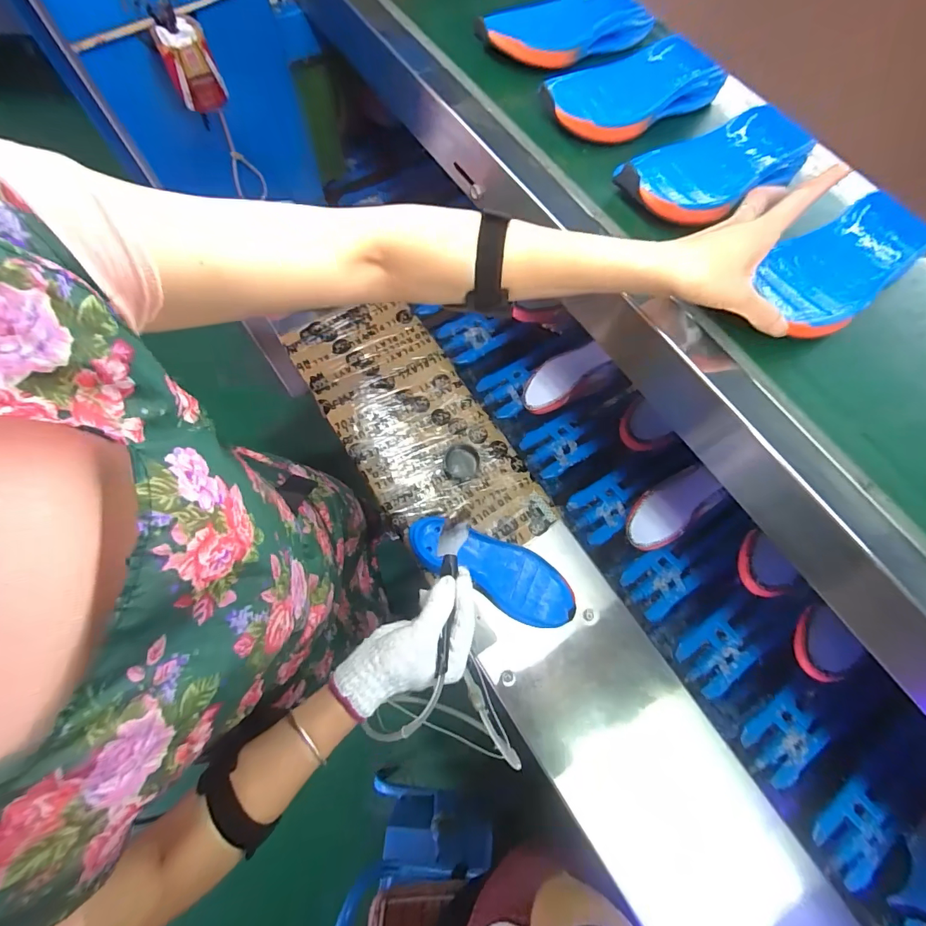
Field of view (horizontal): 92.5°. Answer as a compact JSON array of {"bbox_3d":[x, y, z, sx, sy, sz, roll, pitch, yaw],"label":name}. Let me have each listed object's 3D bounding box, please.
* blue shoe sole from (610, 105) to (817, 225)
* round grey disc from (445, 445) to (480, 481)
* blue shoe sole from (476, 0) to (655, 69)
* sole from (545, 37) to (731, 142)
[{"bbox_3d":[0.252,-0.297,0.446,0.203,0.032,0.100,-30,75,-11],"label":"blue shoe sole"},{"bbox_3d":[-0.001,0.001,0.744,0.056,0.014,0.056,1,71,-2],"label":"round grey disc"},{"bbox_3d":[0.126,-0.523,0.530,0.211,0.039,0.088,-12,72,-6],"label":"blue shoe sole"},{"bbox_3d":[0.192,-0.418,0.497,0.219,0.031,0.106,-21,74,-9],"label":"sole"}]

